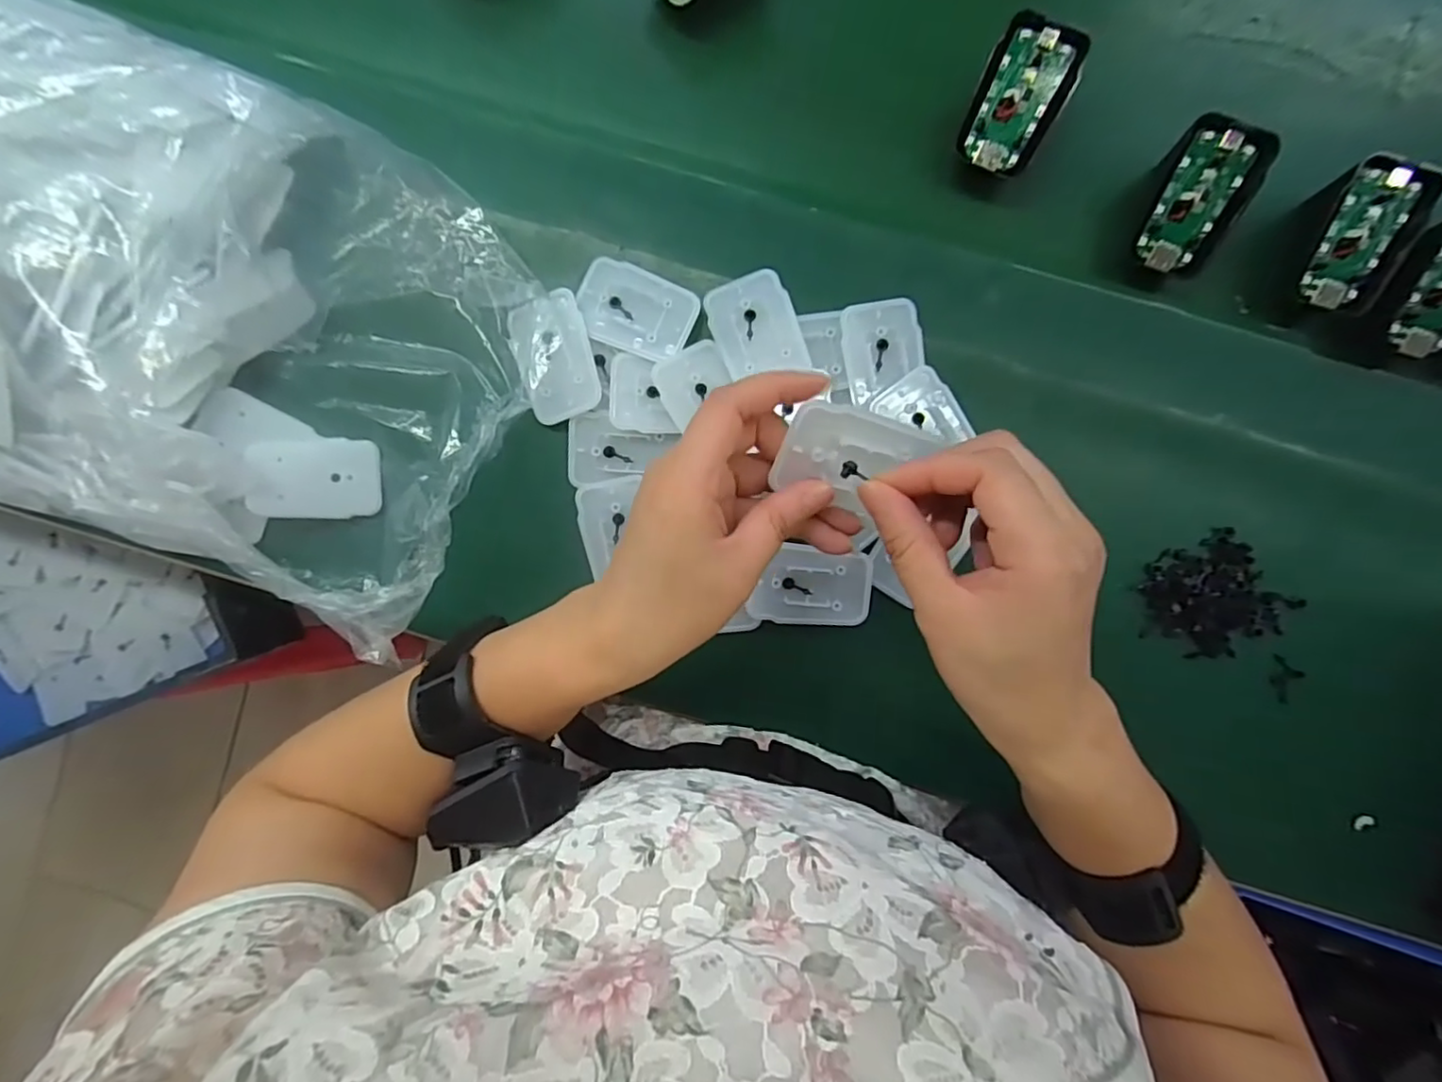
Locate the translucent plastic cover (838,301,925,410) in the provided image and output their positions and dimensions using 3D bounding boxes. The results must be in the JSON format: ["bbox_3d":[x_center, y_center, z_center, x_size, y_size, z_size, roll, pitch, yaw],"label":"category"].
[{"bbox_3d":[0.090,-0.104,0.335,0.043,0.004,0.053,-11,91,4],"label":"translucent plastic cover"}]

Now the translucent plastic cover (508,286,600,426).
[{"bbox_3d":[-0.093,-0.103,0.343,0.041,0.007,0.065,-16,91,4],"label":"translucent plastic cover"}]

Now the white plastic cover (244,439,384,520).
[{"bbox_3d":[-0.234,-0.036,0.354,0.068,0.005,0.045,-1,93,-18],"label":"white plastic cover"}]

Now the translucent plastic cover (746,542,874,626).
[{"bbox_3d":[0.053,0.027,0.348,0.066,0.005,0.041,5,92,3],"label":"translucent plastic cover"}]

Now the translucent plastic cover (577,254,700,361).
[{"bbox_3d":[-0.048,-0.127,0.340,0.066,0.014,0.043,27,93,2],"label":"translucent plastic cover"}]

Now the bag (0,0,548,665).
[{"bbox_3d":[-0.277,-0.118,0.325,0.341,0.085,0.273,22,93,3],"label":"bag"}]

